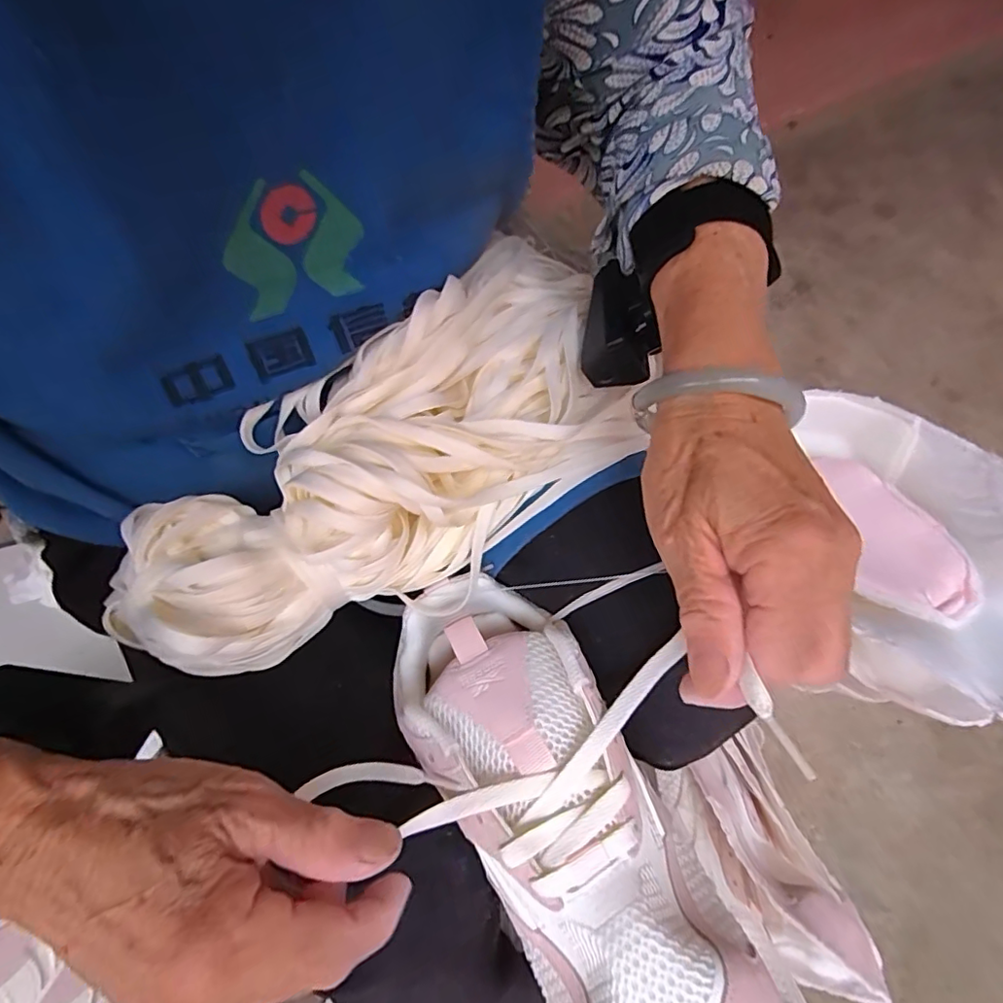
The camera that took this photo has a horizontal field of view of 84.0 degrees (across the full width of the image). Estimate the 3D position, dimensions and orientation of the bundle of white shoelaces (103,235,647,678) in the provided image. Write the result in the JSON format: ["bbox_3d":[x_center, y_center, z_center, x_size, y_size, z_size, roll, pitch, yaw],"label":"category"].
[{"bbox_3d":[-0.055,-0.030,0.294,0.300,0.064,0.138,-36,71,-14],"label":"bundle of white shoelaces"}]

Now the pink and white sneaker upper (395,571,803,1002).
[{"bbox_3d":[0.030,0.145,0.244,0.085,0.058,0.258,-29,62,-11],"label":"pink and white sneaker upper"}]

